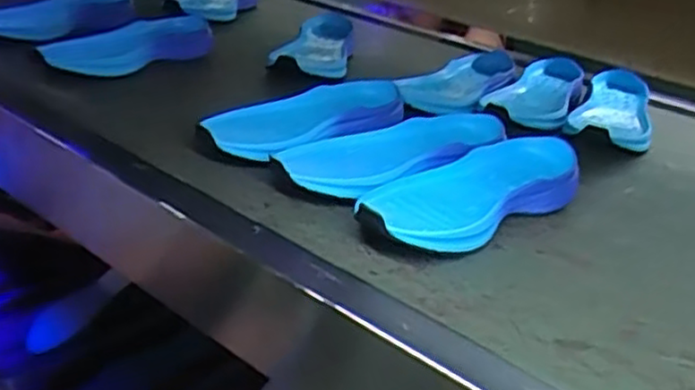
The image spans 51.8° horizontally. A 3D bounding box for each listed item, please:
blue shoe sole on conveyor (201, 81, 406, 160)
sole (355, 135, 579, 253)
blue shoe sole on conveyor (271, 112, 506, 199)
[{"bbox_3d":[-0.042,-0.075,0.733,0.229,0.043,0.103,-18,38,-43],"label":"blue shoe sole on conveyor"},{"bbox_3d":[0.108,-0.003,0.623,0.256,0.039,0.100,-16,37,-42],"label":"sole"},{"bbox_3d":[0.042,-0.042,0.684,0.238,0.039,0.107,-13,35,-38],"label":"blue shoe sole on conveyor"}]

